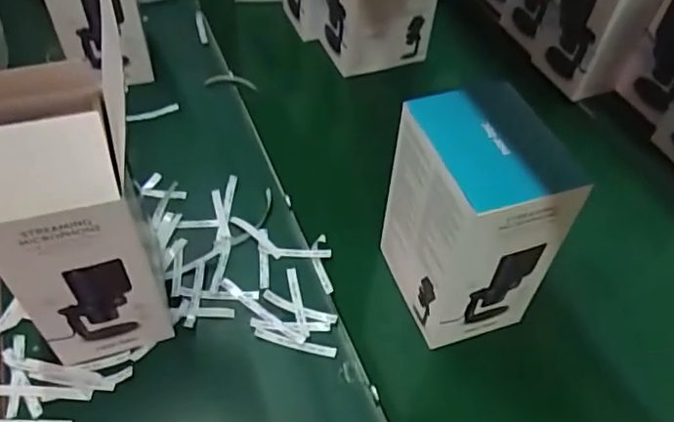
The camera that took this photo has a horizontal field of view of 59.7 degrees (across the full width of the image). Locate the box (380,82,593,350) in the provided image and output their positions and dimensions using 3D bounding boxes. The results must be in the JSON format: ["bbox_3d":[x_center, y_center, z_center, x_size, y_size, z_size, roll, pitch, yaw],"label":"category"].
[{"bbox_3d":[0.135,0.011,0.609,0.114,0.227,0.144,-13,52,-13],"label":"box"}]

